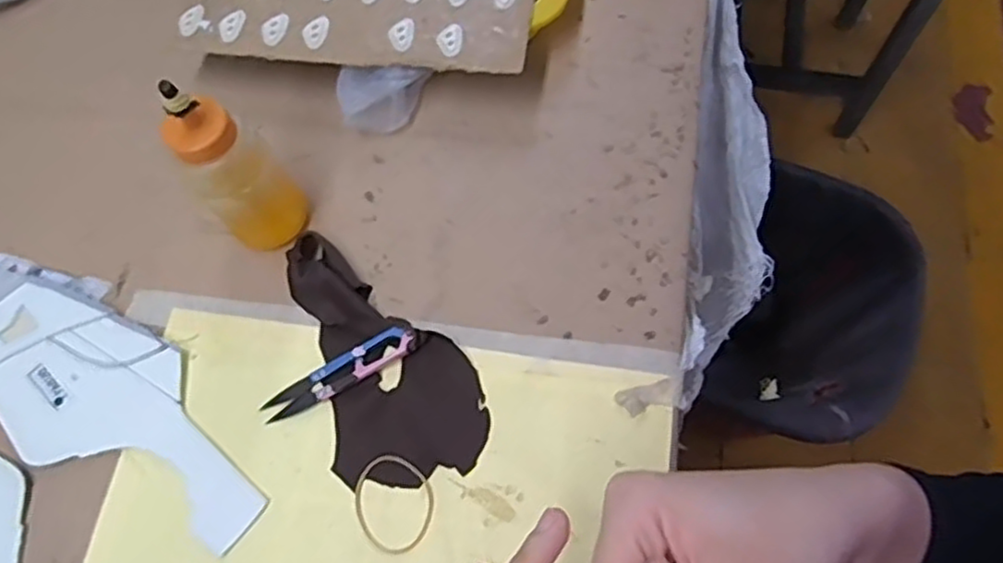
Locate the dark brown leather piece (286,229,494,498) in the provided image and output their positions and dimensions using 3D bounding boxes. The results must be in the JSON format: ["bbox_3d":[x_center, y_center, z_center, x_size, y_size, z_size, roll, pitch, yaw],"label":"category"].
[{"bbox_3d":[-0.070,0.040,0.427,0.090,0.015,0.161,-18,68,-5],"label":"dark brown leather piece"}]

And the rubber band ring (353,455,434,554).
[{"bbox_3d":[-0.061,0.124,0.397,0.051,0.004,0.044,41,75,17],"label":"rubber band ring"}]

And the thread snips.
[{"bbox_3d":[-0.096,0.054,0.423,0.097,0.011,0.020,-27,69,-9],"label":"thread snips"}]

